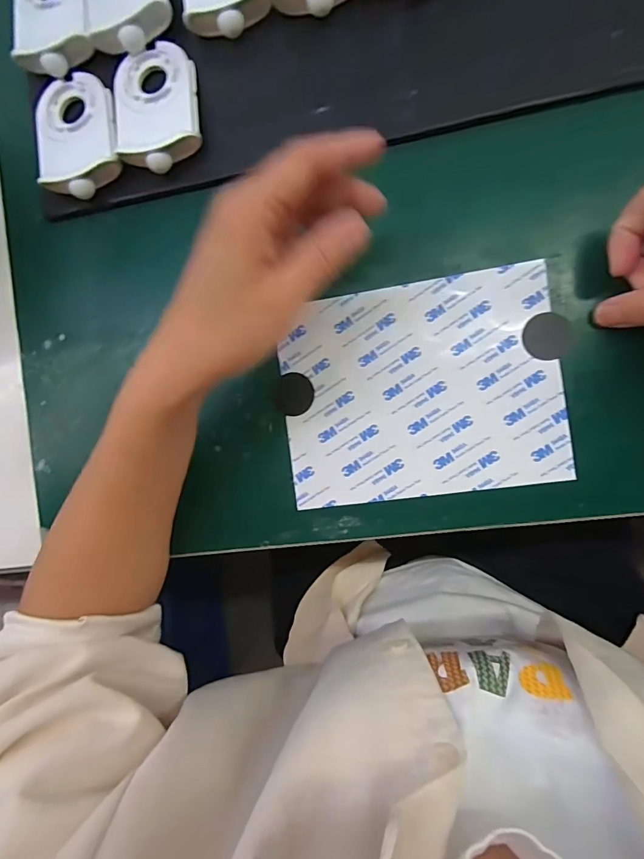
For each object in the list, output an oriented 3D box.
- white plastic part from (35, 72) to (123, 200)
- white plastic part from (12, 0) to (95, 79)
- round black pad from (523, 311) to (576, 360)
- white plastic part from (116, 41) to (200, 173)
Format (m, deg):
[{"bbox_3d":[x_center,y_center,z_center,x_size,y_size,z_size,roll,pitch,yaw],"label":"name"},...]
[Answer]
[{"bbox_3d":[-0.173,-0.207,0.291,0.062,0.014,0.088,-12,89,8],"label":"white plastic part"},{"bbox_3d":[-0.192,-0.292,0.292,0.056,0.013,0.085,-8,89,8],"label":"white plastic part"},{"bbox_3d":[0.139,-0.058,0.257,0.028,0.004,0.028,0,90,9],"label":"round black pad"},{"bbox_3d":[-0.114,-0.221,0.286,0.059,0.015,0.086,-9,89,8],"label":"white plastic part"}]

